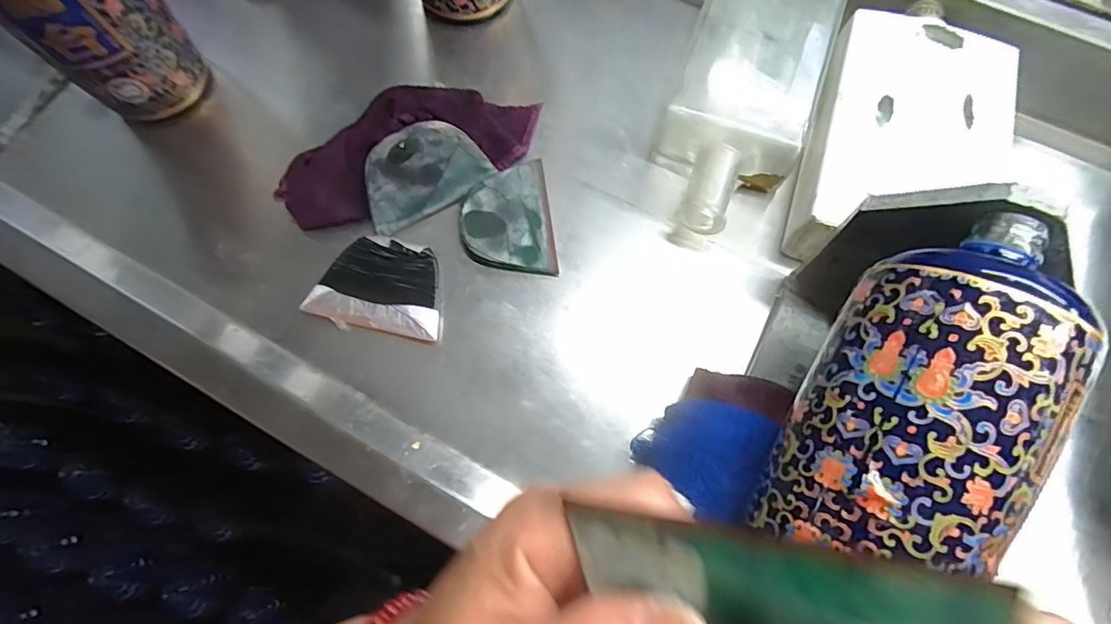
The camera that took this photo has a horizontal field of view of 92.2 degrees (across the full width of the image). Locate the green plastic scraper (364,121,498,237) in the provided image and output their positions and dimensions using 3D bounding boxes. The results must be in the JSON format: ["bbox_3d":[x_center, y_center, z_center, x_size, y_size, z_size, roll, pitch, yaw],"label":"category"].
[{"bbox_3d":[-0.089,-0.094,0.352,0.084,0.004,0.053,-31,110,-6],"label":"green plastic scraper"}]

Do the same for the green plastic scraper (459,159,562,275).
[{"bbox_3d":[-0.032,-0.061,0.353,0.058,0.009,0.080,-8,75,0],"label":"green plastic scraper"}]

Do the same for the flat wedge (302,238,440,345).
[{"bbox_3d":[-0.110,-0.018,0.338,0.082,0.012,0.061,10,75,5],"label":"flat wedge"}]

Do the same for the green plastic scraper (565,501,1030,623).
[{"bbox_3d":[0.050,0.080,0.129,0.092,0.004,0.053,0,96,27],"label":"green plastic scraper"}]

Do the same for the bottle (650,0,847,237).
[{"bbox_3d":[0.131,-0.156,0.362,0.092,0.044,0.233,20,76,7],"label":"bottle"}]

